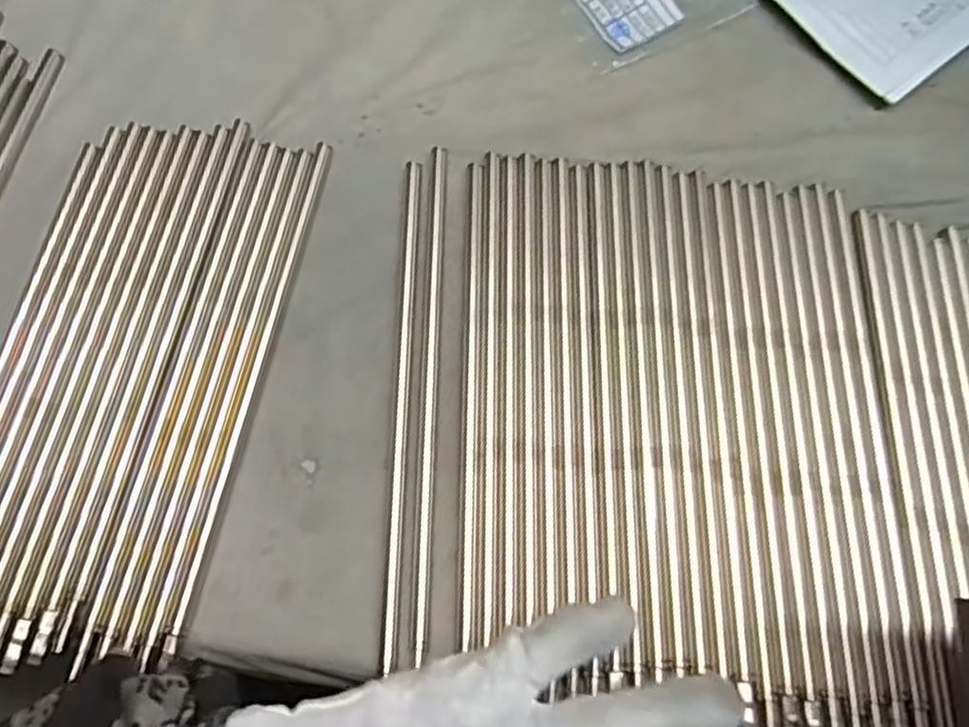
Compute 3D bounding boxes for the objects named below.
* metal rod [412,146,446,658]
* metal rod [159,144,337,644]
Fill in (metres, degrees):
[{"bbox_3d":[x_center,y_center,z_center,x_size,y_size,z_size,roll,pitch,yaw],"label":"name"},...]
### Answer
[{"bbox_3d":[-0.022,0.005,0.307,0.006,0.004,0.218,1,71,0],"label":"metal rod"},{"bbox_3d":[-0.096,0.003,0.309,0.007,0.005,0.223,11,72,3],"label":"metal rod"}]

